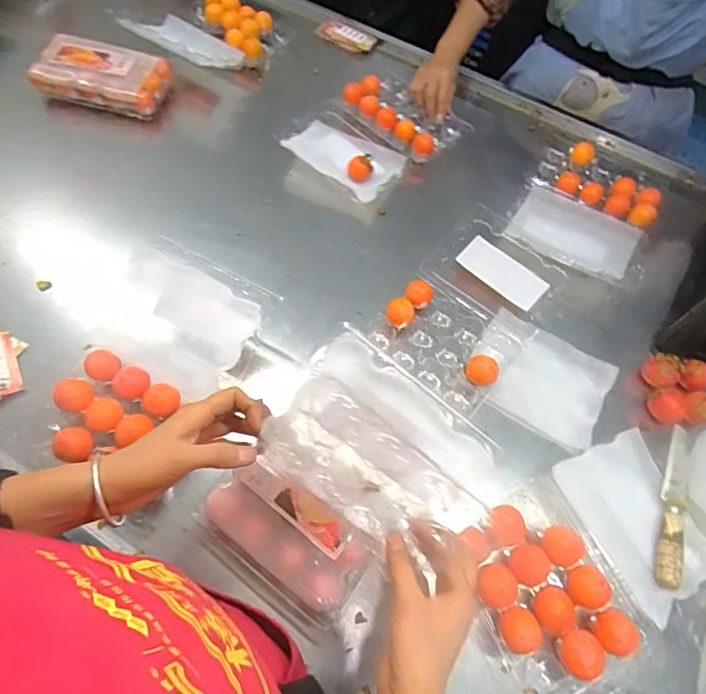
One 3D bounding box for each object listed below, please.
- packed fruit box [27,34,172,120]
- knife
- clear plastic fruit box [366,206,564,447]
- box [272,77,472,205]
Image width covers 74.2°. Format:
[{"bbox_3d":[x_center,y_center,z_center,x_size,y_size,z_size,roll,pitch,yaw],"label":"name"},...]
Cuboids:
[{"bbox_3d":[-0.457,-0.501,0.861,0.211,0.058,0.128,11,61,0],"label":"packed fruit box"},{"bbox_3d":[0.402,0.191,0.582,0.024,0.017,0.211,24,62,7],"label":"knife"},{"bbox_3d":[0.179,-0.060,0.703,0.198,0.048,0.304,37,65,14],"label":"clear plastic fruit box"},{"bbox_3d":[0.036,-0.400,0.887,0.224,0.070,0.308,42,66,16],"label":"box"}]

